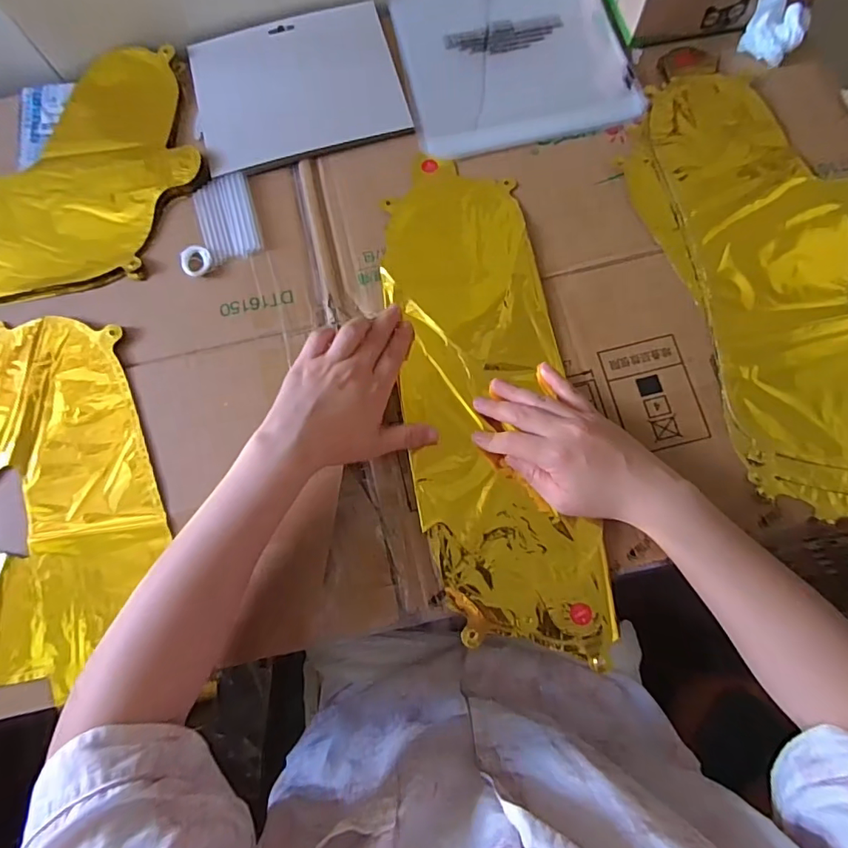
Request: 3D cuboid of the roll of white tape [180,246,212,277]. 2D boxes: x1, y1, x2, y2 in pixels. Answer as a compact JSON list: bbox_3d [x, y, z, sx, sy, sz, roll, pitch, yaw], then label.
[{"bbox_3d":[-0.198,-0.142,0.440,0.025,0.011,0.025,0,76,2],"label":"roll of white tape"}]

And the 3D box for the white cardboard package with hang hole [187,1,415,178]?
[{"bbox_3d":[-0.122,-0.323,0.490,0.191,0.015,0.160,-16,76,-2],"label":"white cardboard package with hang hole"}]

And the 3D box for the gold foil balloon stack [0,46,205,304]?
[{"bbox_3d":[-0.407,-0.200,0.460,0.398,0.012,0.226,-19,76,-3],"label":"gold foil balloon stack"}]

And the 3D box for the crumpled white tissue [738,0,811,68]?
[{"bbox_3d":[0.324,-0.367,0.463,0.052,0.043,0.041,28,78,8],"label":"crumpled white tissue"}]

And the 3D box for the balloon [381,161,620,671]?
[{"bbox_3d":[0.048,-0.029,0.412,0.130,0.014,0.410,-10,77,-1],"label":"balloon"}]

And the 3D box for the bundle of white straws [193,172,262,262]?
[{"bbox_3d":[-0.177,-0.187,0.454,0.050,0.004,0.084,-15,76,-2],"label":"bundle of white straws"}]

